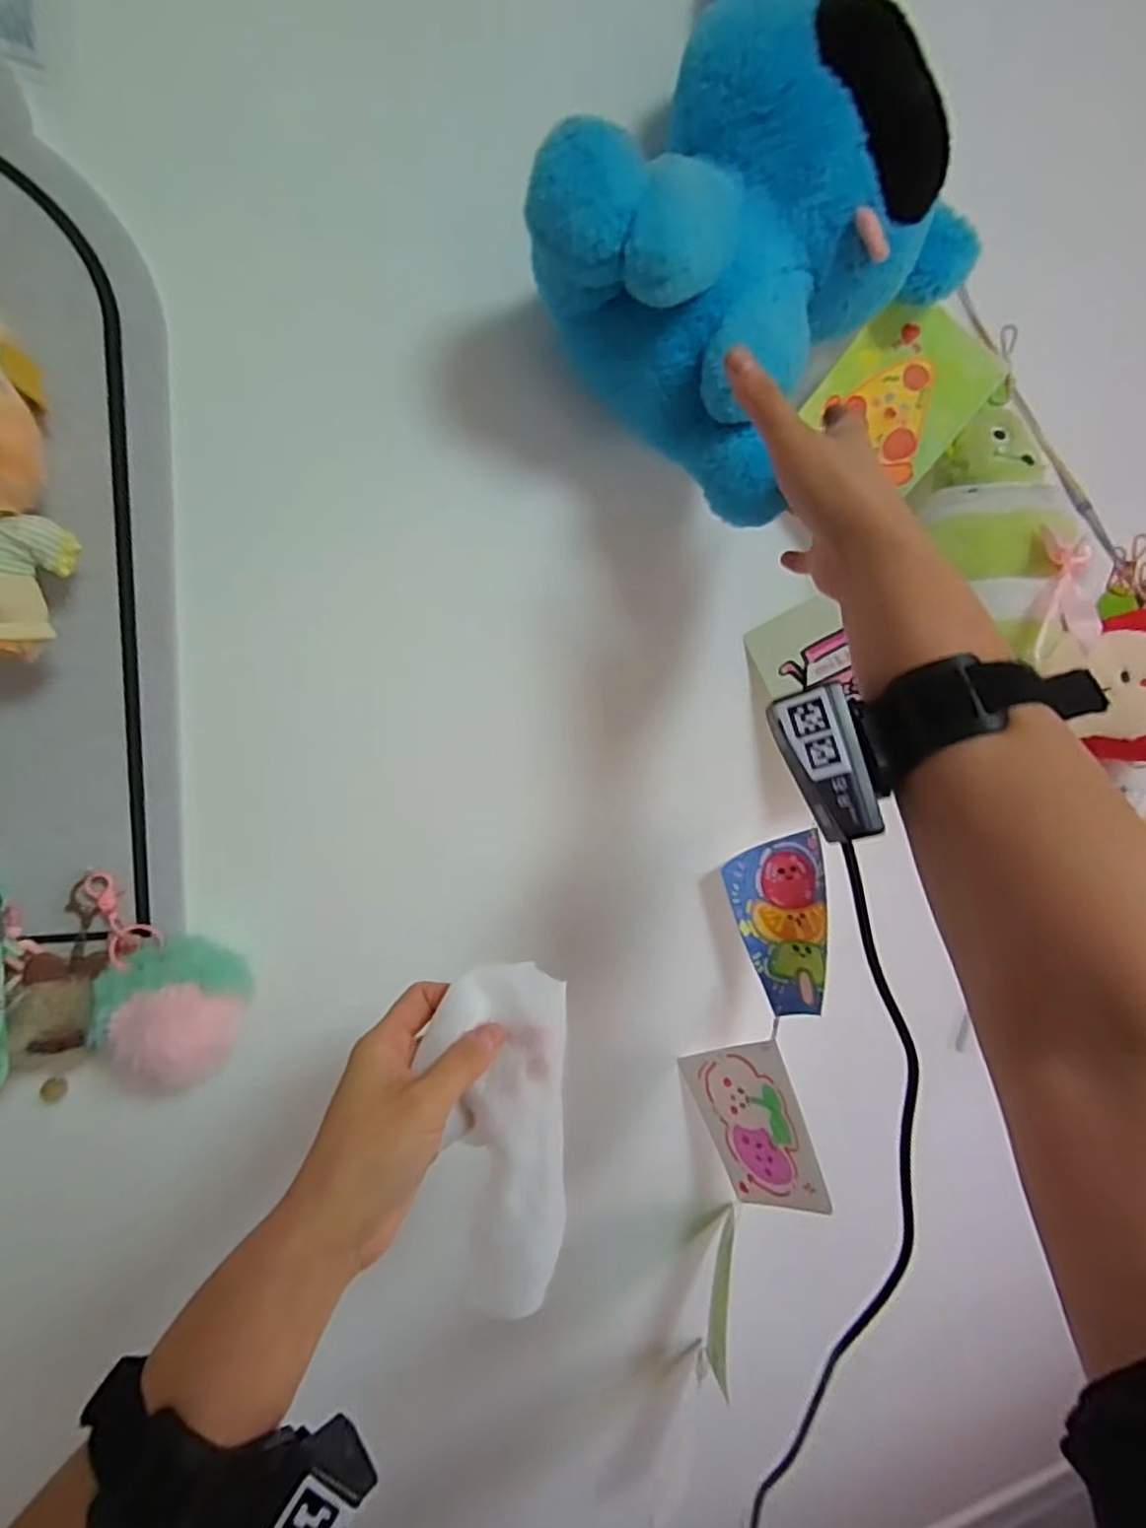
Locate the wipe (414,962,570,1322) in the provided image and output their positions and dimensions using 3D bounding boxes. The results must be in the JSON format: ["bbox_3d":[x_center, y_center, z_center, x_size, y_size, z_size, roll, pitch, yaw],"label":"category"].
[{"bbox_3d":[-0.032,0.190,0.338,0.067,0.173,0.027,-2,-2,-29],"label":"wipe"}]

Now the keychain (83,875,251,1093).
[{"bbox_3d":[-0.262,0.146,0.434,0.094,0.114,0.069,0,17,-24],"label":"keychain"}]

